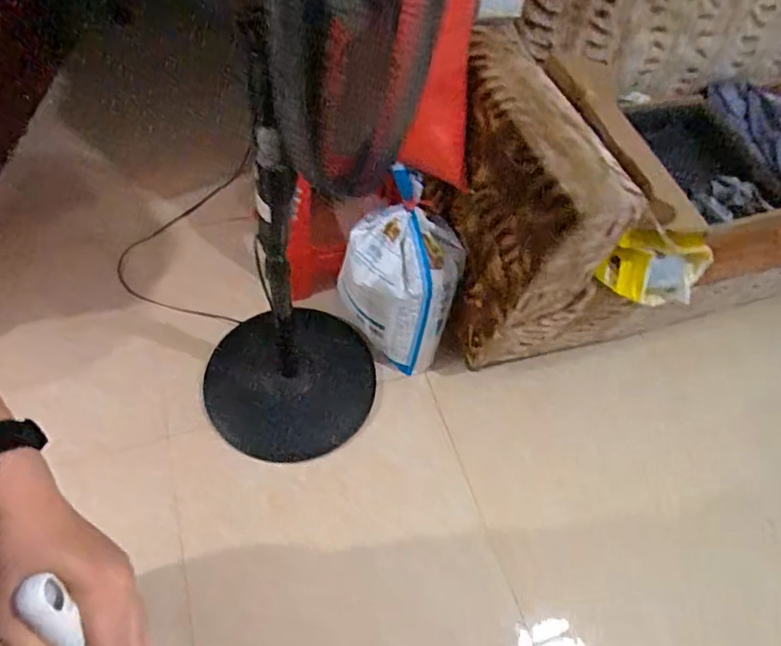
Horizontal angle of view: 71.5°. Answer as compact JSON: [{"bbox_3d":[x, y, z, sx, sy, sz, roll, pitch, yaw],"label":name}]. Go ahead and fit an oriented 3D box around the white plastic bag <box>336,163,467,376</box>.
[{"bbox_3d":[0.024,-0.095,1.229,0.270,0.410,0.191,32,60,15],"label":"white plastic bag"}]

